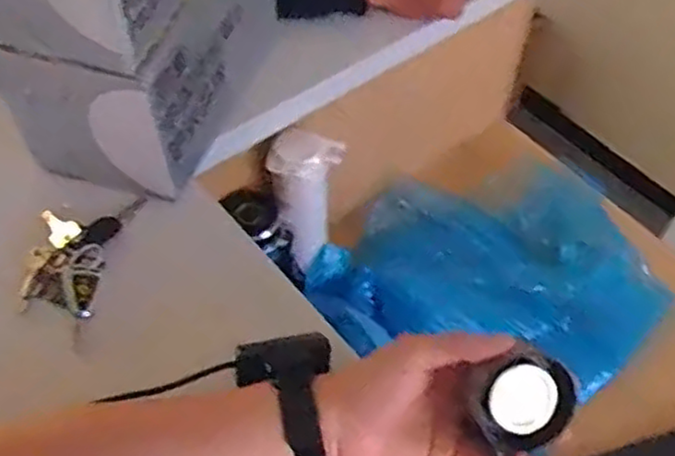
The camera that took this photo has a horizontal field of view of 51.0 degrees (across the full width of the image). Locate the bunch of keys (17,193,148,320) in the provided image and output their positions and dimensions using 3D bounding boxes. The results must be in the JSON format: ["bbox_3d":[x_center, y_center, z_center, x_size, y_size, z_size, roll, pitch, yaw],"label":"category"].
[{"bbox_3d":[-0.227,0.018,0.612,0.080,0.026,0.120,7,54,5],"label":"bunch of keys"}]

